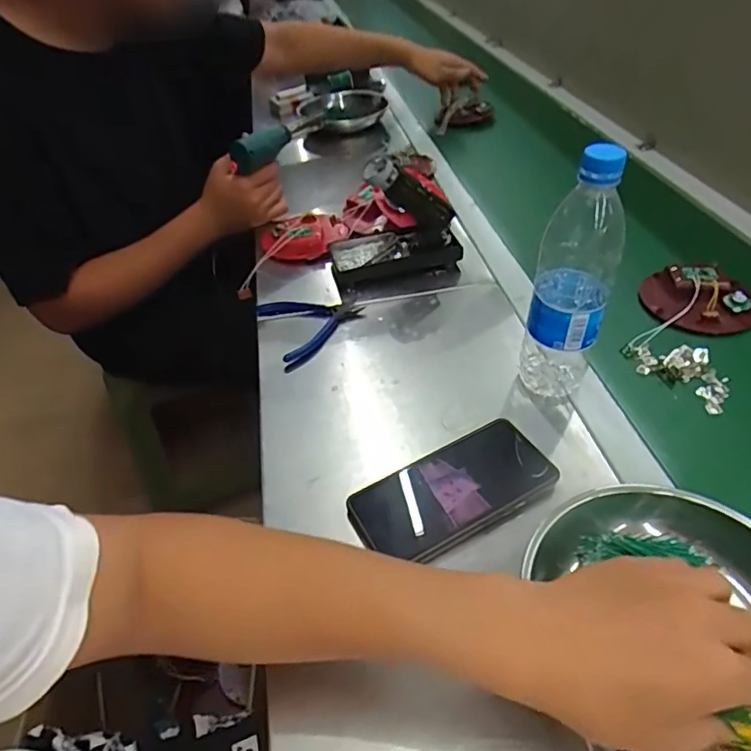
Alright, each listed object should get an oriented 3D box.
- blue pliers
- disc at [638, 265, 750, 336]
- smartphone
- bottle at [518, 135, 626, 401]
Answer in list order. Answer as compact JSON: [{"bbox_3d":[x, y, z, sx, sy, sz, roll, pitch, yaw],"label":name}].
[{"bbox_3d":[-0.069,-0.063,0.633,0.111,0.010,0.114,-21,45,-16],"label":"blue pliers"},{"bbox_3d":[0.363,-0.089,0.606,0.111,0.028,0.098,-2,43,3],"label":"disc"},{"bbox_3d":[0.064,0.093,0.446,0.163,0.013,0.080,-22,45,-18],"label":"smartphone"},{"bbox_3d":[0.168,-0.079,0.466,0.064,0.222,0.060,13,46,19],"label":"bottle"}]

